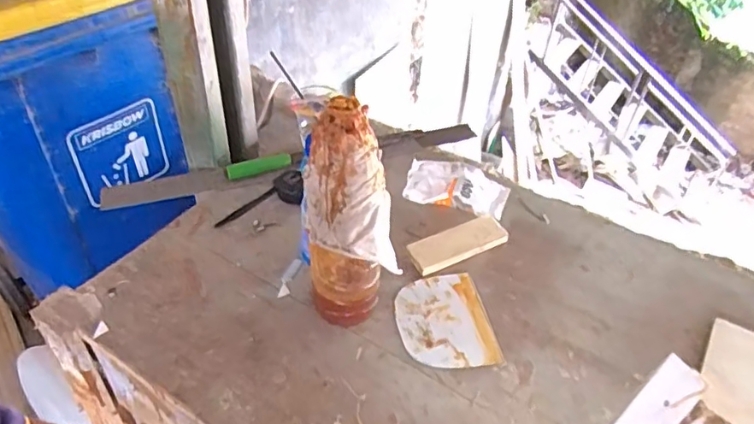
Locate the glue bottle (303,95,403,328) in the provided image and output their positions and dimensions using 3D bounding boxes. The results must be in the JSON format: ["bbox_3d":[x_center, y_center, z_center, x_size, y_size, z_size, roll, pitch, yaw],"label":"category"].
[{"bbox_3d":[-0.030,0.026,0.642,0.089,0.312,0.074,-11,44,-15],"label":"glue bottle"}]

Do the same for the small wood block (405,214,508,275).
[{"bbox_3d":[0.120,0.045,0.840,0.156,0.016,0.050,-20,47,-21],"label":"small wood block"}]

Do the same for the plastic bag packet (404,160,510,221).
[{"bbox_3d":[0.130,-0.041,0.911,0.161,0.046,0.108,9,42,6],"label":"plastic bag packet"}]

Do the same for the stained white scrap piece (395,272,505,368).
[{"bbox_3d":[0.087,0.141,0.748,0.120,0.008,0.146,-5,43,-10],"label":"stained white scrap piece"}]

